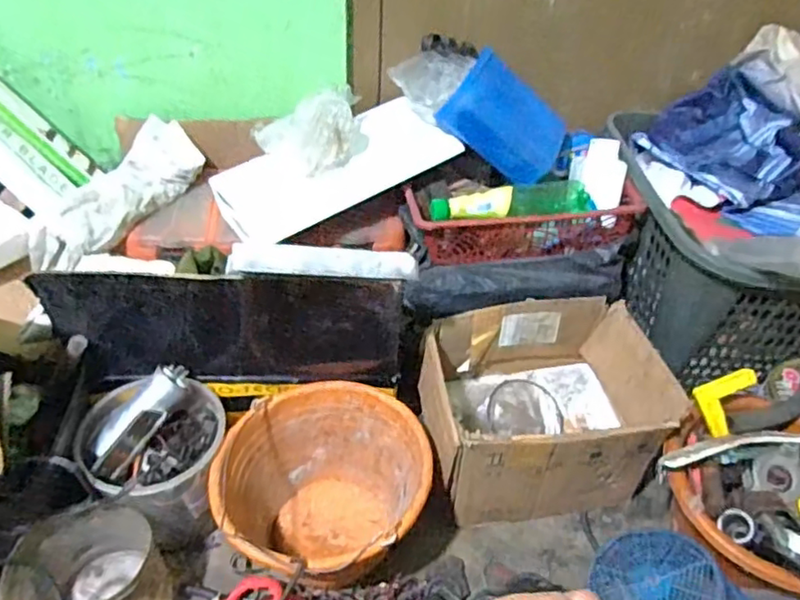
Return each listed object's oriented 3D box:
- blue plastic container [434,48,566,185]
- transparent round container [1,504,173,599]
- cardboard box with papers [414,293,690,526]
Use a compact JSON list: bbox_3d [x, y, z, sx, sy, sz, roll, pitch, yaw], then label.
[{"bbox_3d":[0.149,-0.262,0.909,0.175,0.130,0.098,34,7,-17],"label":"blue plastic container"},{"bbox_3d":[-0.358,0.326,0.722,0.138,0.126,0.141,2,44,-2],"label":"transparent round container"},{"bbox_3d":[0.188,0.148,0.870,0.303,0.183,0.224,-5,44,-9],"label":"cardboard box with papers"}]

